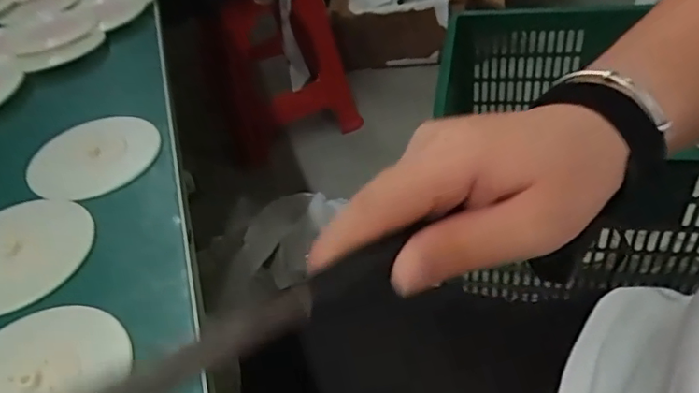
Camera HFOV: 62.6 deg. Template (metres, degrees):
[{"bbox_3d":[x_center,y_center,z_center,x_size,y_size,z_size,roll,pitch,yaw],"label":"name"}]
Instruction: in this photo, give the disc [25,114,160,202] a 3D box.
[{"bbox_3d":[-0.172,-0.028,0.389,0.070,0.008,0.083,30,52,21],"label":"disc"}]

